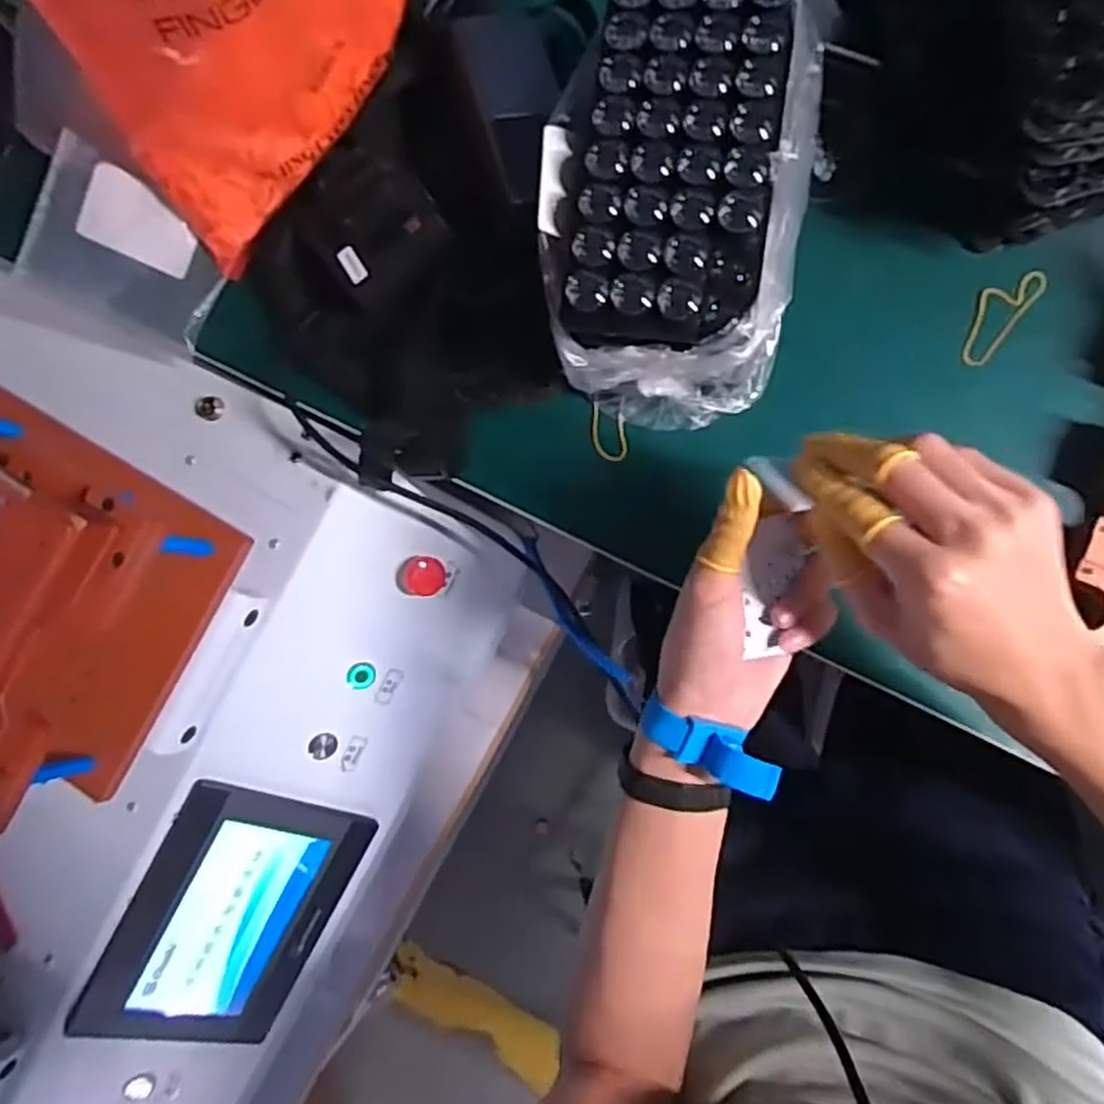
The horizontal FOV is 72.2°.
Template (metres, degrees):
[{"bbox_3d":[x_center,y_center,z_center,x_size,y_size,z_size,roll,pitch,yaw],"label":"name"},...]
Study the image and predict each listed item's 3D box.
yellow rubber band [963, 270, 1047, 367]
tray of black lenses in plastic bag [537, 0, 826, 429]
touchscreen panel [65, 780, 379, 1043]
[{"bbox_3d":[0.270,-0.146,0.460,0.027,0.004,0.070,40,92,9],"label":"yellow rubber band"},{"bbox_3d":[0.070,-0.193,0.439,0.141,0.103,0.213,8,87,9],"label":"tray of black lenses in plastic bag"},{"bbox_3d":[-0.234,0.269,0.556,0.142,0.010,0.195,30,88,-31],"label":"touchscreen panel"}]

